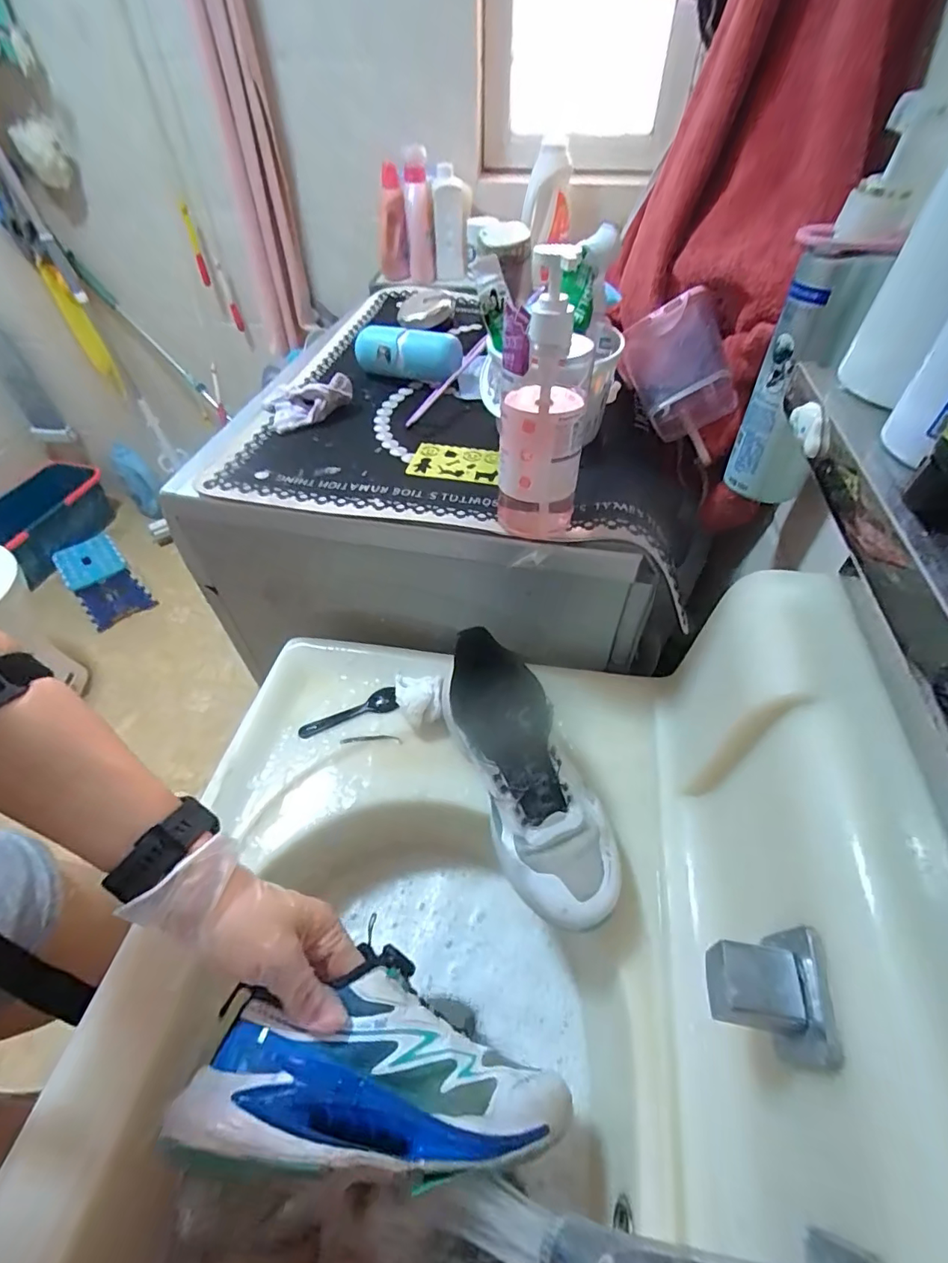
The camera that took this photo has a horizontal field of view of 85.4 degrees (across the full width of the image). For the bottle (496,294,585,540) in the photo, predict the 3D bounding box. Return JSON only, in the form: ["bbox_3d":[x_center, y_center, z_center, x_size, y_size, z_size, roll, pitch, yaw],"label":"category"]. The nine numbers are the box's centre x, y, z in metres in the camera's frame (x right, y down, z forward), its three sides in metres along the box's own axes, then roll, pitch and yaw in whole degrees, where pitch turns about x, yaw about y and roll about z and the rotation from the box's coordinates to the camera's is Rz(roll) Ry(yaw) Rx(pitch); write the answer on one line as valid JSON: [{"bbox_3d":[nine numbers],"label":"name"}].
[{"bbox_3d":[0.053,-0.157,0.409,0.065,0.174,0.058,10,51,9],"label":"bottle"}]

